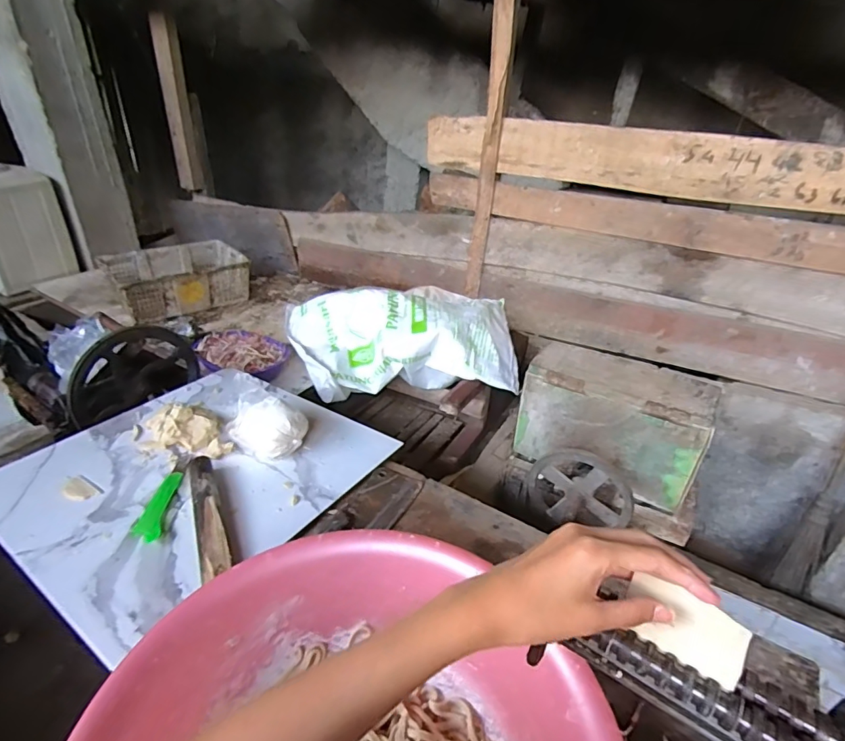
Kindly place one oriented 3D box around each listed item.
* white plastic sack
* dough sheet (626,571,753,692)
[{"bbox_3d":[-0.070,-0.099,1.469,0.679,0.199,0.405,-1,31,-7],"label":"white plastic sack"},{"bbox_3d":[0.165,0.163,0.309,0.069,0.039,0.004,19,-10,29],"label":"dough sheet"}]

